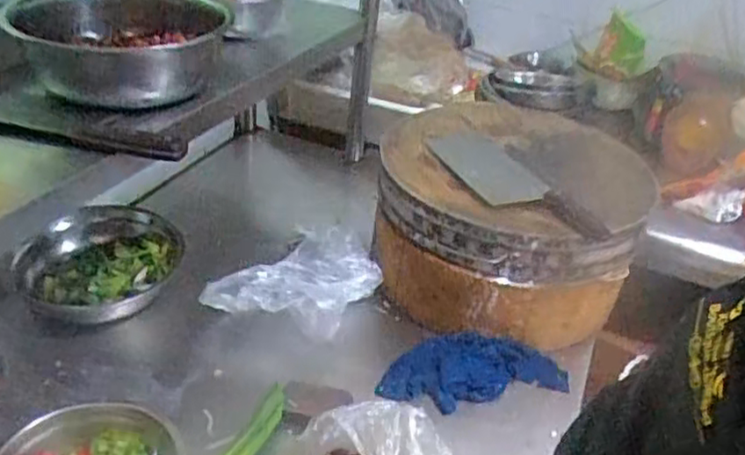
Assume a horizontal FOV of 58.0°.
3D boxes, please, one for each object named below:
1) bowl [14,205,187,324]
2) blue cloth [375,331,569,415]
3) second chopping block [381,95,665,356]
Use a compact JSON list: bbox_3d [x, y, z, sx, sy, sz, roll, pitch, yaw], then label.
[{"bbox_3d":[-0.383,0.043,0.962,0.186,0.073,0.209,3,34,-5],"label":"bowl"},{"bbox_3d":[0.133,0.187,0.904,0.256,0.026,0.105,-4,57,-19],"label":"blue cloth"},{"bbox_3d":[0.212,-0.031,1.071,0.375,0.190,0.436,11,34,8],"label":"second chopping block"}]

